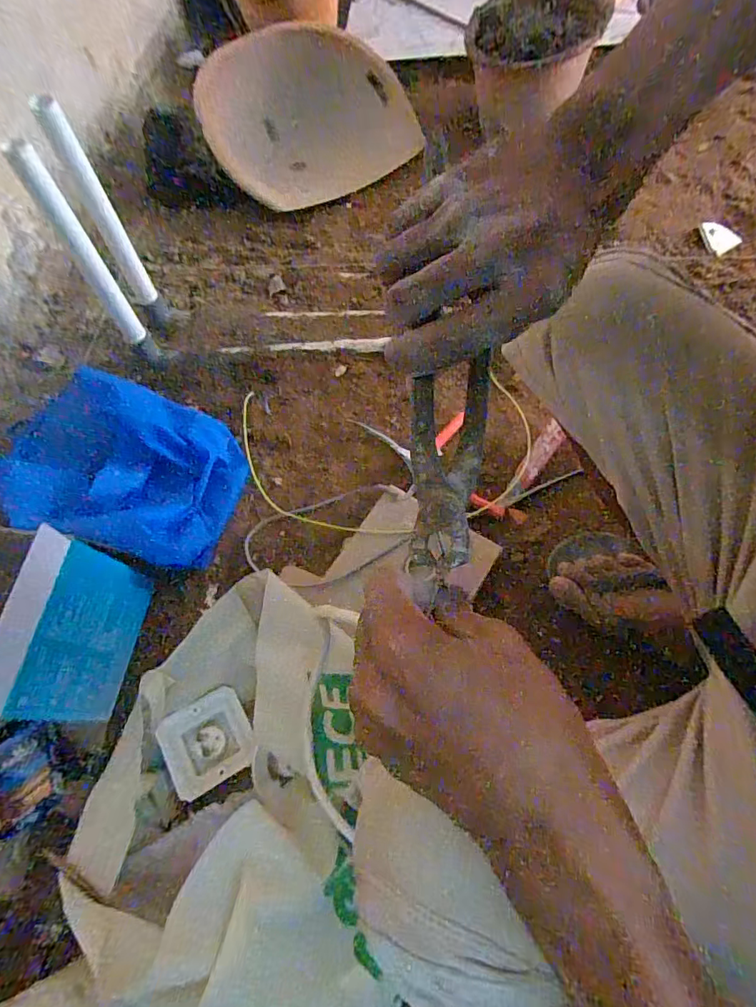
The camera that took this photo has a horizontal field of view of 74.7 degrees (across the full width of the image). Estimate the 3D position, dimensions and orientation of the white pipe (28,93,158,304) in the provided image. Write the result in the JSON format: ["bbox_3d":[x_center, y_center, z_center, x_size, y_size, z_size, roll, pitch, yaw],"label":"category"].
[{"bbox_3d":[-0.387,-0.410,0.695,0.035,0.274,0.033,-32,65,-12],"label":"white pipe"}]

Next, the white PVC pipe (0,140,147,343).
[{"bbox_3d":[-0.398,-0.338,0.673,0.034,0.280,0.033,-34,65,-13],"label":"white PVC pipe"}]

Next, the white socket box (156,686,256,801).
[{"bbox_3d":[-0.185,0.262,0.544,0.088,0.029,0.089,-30,64,-11],"label":"white socket box"}]

